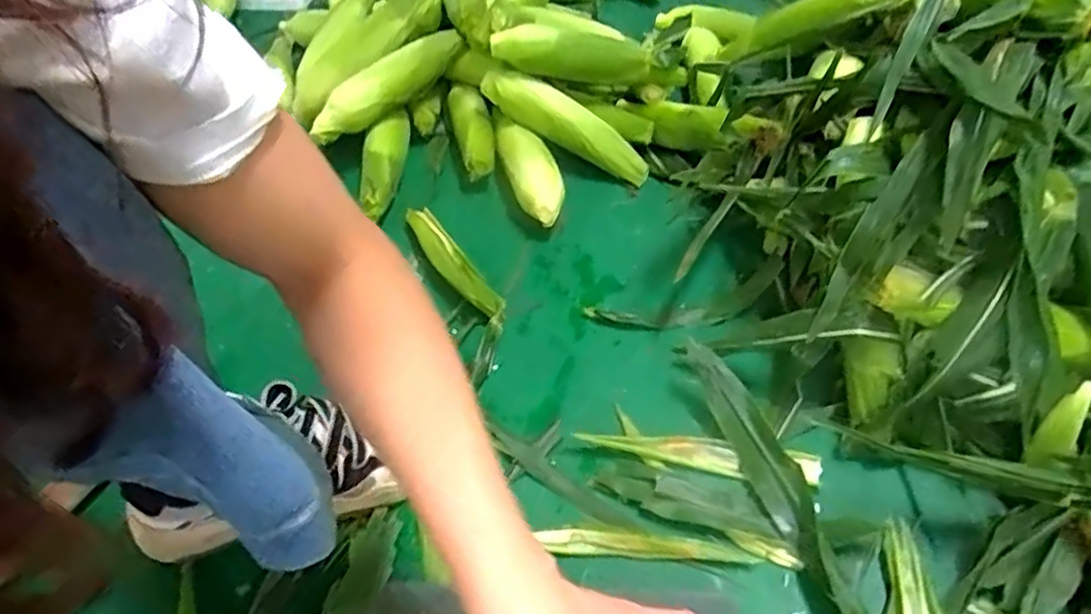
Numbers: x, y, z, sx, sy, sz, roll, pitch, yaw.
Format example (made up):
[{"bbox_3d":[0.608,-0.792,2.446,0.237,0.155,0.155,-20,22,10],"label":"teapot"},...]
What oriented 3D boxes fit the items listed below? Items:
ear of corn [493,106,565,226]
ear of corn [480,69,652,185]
[{"bbox_3d":[-0.022,-0.174,0.799,0.051,0.047,0.180,-15,49,-10],"label":"ear of corn"},{"bbox_3d":[0.028,-0.225,0.821,0.233,0.045,0.050,32,52,3],"label":"ear of corn"}]

